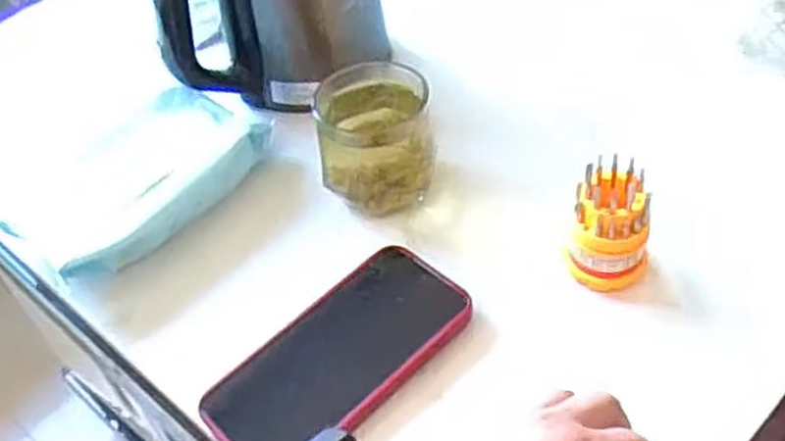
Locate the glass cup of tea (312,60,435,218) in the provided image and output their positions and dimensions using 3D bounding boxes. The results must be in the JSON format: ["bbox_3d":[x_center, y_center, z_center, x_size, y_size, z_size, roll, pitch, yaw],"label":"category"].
[{"bbox_3d":[-0.011,-0.059,0.551,0.079,0.076,0.084,-7,47,3],"label":"glass cup of tea"}]

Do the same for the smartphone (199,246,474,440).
[{"bbox_3d":[-0.029,0.079,0.459,0.159,0.018,0.079,-36,53,-23],"label":"smartphone"}]

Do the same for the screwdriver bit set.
[{"bbox_3d":[0.133,0.008,0.477,0.048,0.076,0.043,11,49,16],"label":"screwdriver bit set"}]

